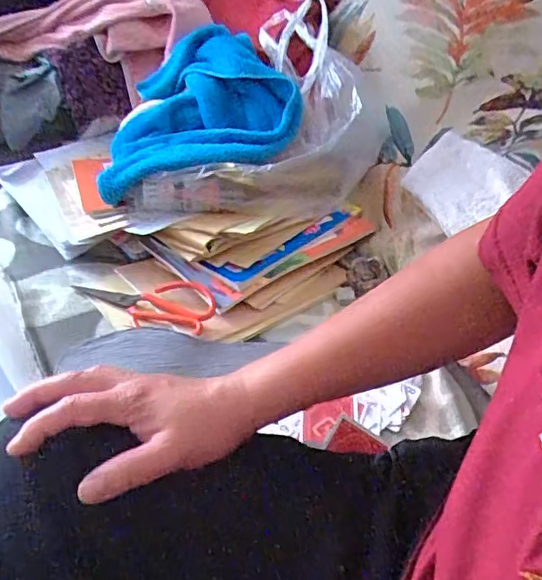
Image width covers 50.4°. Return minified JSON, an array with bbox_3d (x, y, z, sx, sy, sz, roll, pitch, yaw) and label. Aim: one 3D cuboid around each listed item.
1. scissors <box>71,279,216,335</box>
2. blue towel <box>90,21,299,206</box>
[{"bbox_3d":[-0.146,0.011,0.655,0.167,0.018,0.076,7,37,5],"label":"scissors"},{"bbox_3d":[-0.098,-0.240,0.750,0.250,0.052,0.221,-16,59,8],"label":"blue towel"}]

